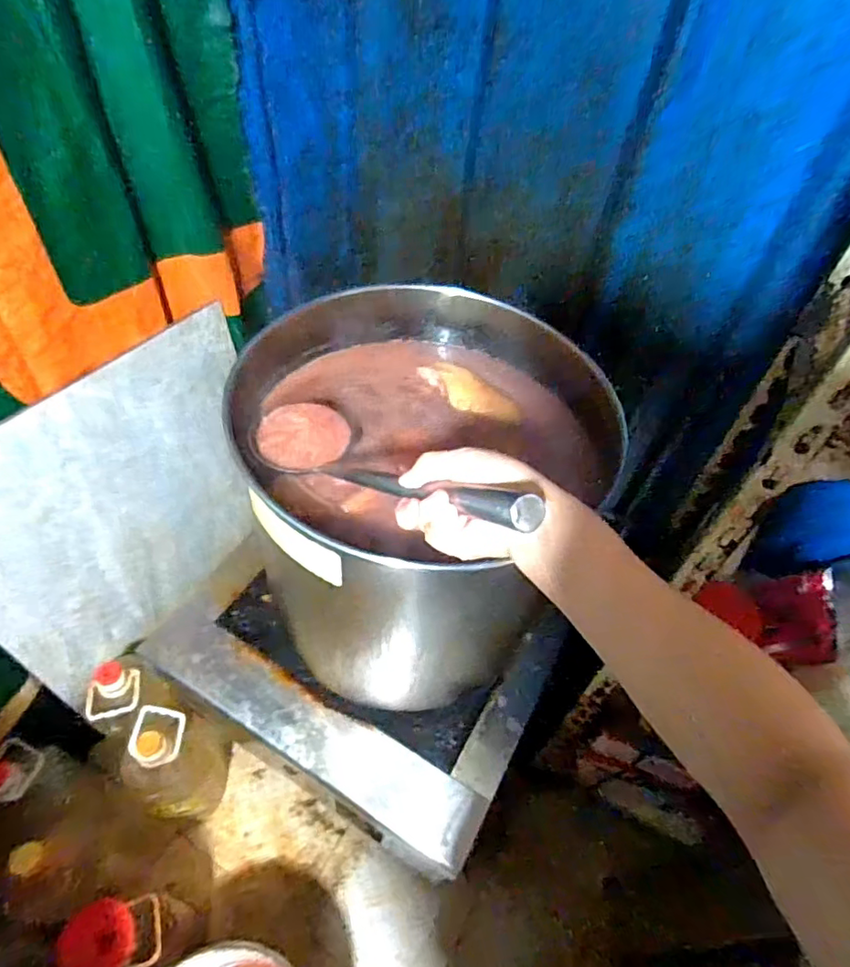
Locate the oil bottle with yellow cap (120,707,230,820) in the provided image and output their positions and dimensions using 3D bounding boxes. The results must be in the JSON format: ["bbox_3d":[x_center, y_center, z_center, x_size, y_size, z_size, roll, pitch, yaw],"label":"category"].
[{"bbox_3d":[-0.472,0.547,1.124,0.135,0.308,0.168,38,57,23],"label":"oil bottle with yellow cap"}]

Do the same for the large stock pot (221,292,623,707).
[{"bbox_3d":[-0.025,0.018,0.953,0.469,0.500,0.498,3,50,-4],"label":"large stock pot"}]

